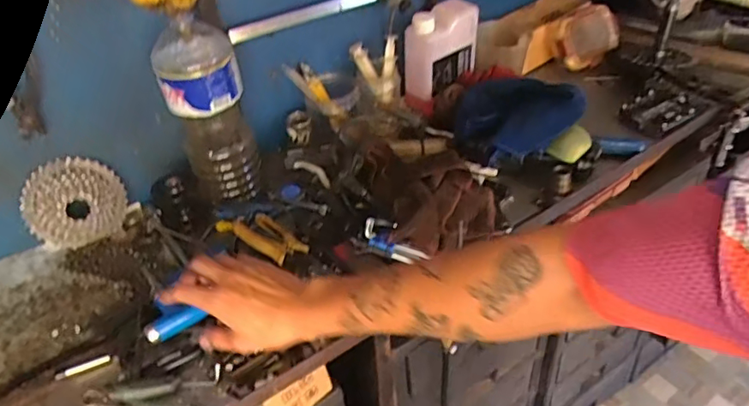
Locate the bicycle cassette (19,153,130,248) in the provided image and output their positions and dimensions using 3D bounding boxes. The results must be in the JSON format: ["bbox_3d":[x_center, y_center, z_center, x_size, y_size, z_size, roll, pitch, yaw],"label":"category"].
[{"bbox_3d":[-0.421,0.005,0.771,0.128,0.129,0.052,-21,42,-17],"label":"bicycle cassette"}]

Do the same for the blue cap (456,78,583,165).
[{"bbox_3d":[0.223,-0.135,0.867,0.183,0.085,0.166,0,40,8],"label":"blue cap"}]

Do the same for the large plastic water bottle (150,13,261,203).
[{"bbox_3d":[-0.222,-0.111,0.753,0.101,0.258,0.077,-16,40,-11],"label":"large plastic water bottle"}]

